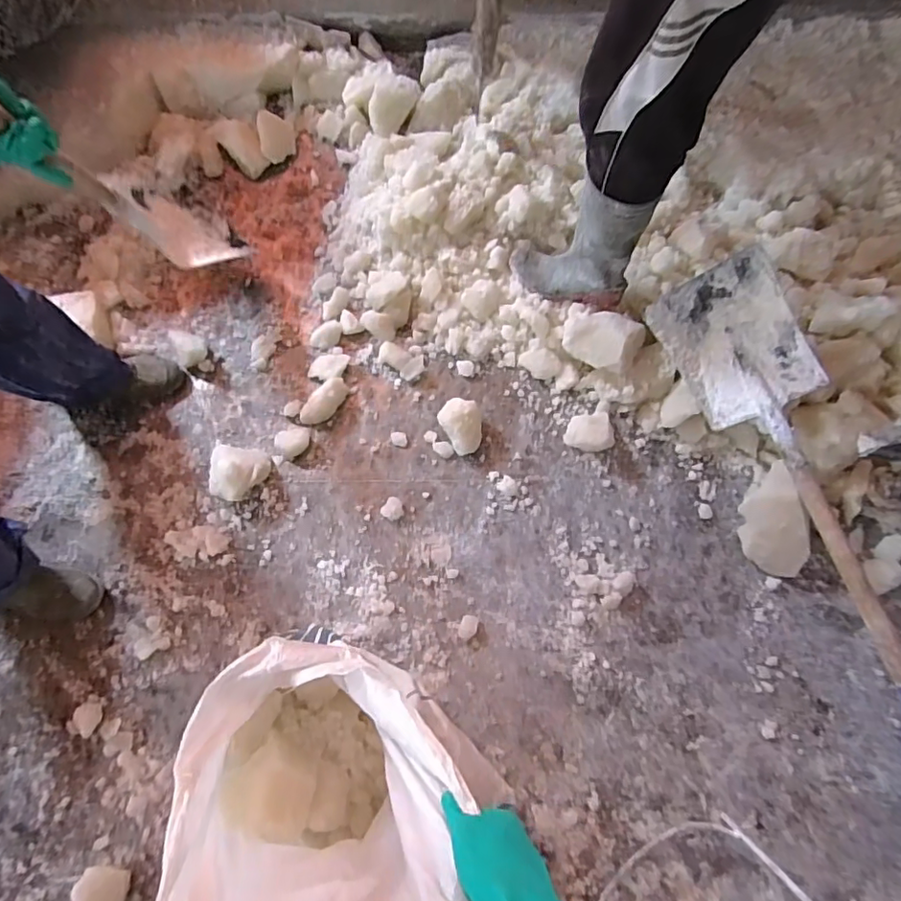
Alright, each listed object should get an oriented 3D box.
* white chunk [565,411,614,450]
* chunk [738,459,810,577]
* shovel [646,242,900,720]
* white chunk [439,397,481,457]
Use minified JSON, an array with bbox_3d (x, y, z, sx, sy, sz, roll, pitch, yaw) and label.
[{"bbox_3d":[0.300,-0.040,1.203,0.098,0.068,0.091,0,71,0],"label":"white chunk"},{"bbox_3d":[0.656,0.153,1.116,0.108,0.118,0.210,-26,73,-9],"label":"chunk"},{"bbox_3d":[0.700,0.099,1.042,0.213,0.227,1.012,-19,72,-7],"label":"shovel"},{"bbox_3d":[0.027,-0.058,1.196,0.084,0.079,0.121,-29,74,-10],"label":"white chunk"}]

